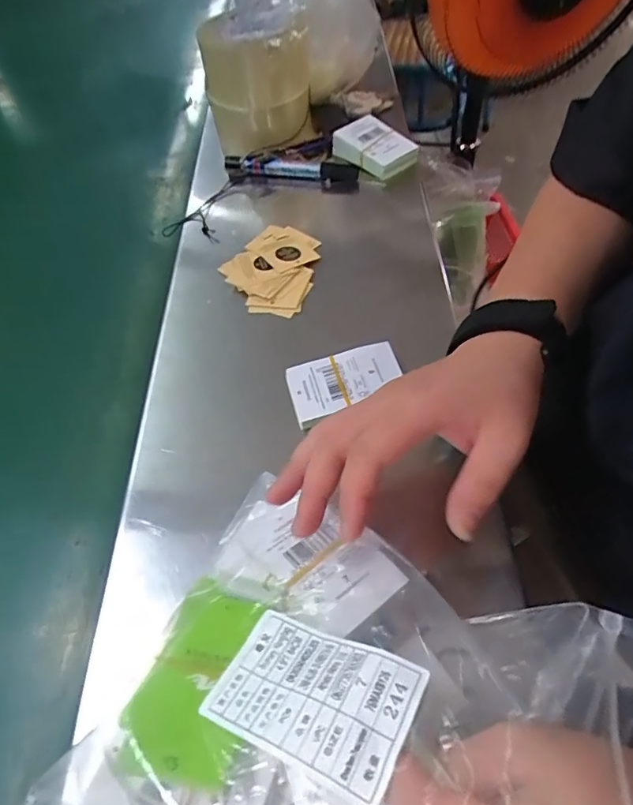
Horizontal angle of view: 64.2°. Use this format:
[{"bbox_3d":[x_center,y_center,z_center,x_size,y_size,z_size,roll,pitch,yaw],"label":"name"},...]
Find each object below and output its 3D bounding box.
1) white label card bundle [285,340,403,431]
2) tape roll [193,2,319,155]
[{"bbox_3d":[0.020,-0.015,0.358,0.079,0.009,0.048,-16,55,-6],"label":"white label card bundle"},{"bbox_3d":[-0.061,-0.335,0.531,0.106,0.116,0.106,-15,55,-6],"label":"tape roll"}]

